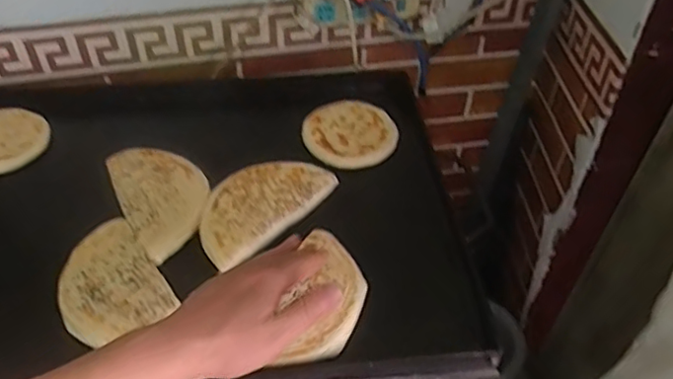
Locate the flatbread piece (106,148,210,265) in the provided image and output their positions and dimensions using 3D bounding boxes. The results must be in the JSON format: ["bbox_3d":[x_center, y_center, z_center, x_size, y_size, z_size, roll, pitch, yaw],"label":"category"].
[{"bbox_3d":[-0.208,0.006,0.736,0.101,0.024,0.169,-22,48,-23],"label":"flatbread piece"}]

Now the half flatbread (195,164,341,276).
[{"bbox_3d":[-0.093,0.016,0.730,0.093,0.027,0.177,31,51,28],"label":"half flatbread"}]

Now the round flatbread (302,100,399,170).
[{"bbox_3d":[0.015,-0.078,0.839,0.122,0.020,0.122,1,43,-1],"label":"round flatbread"}]

